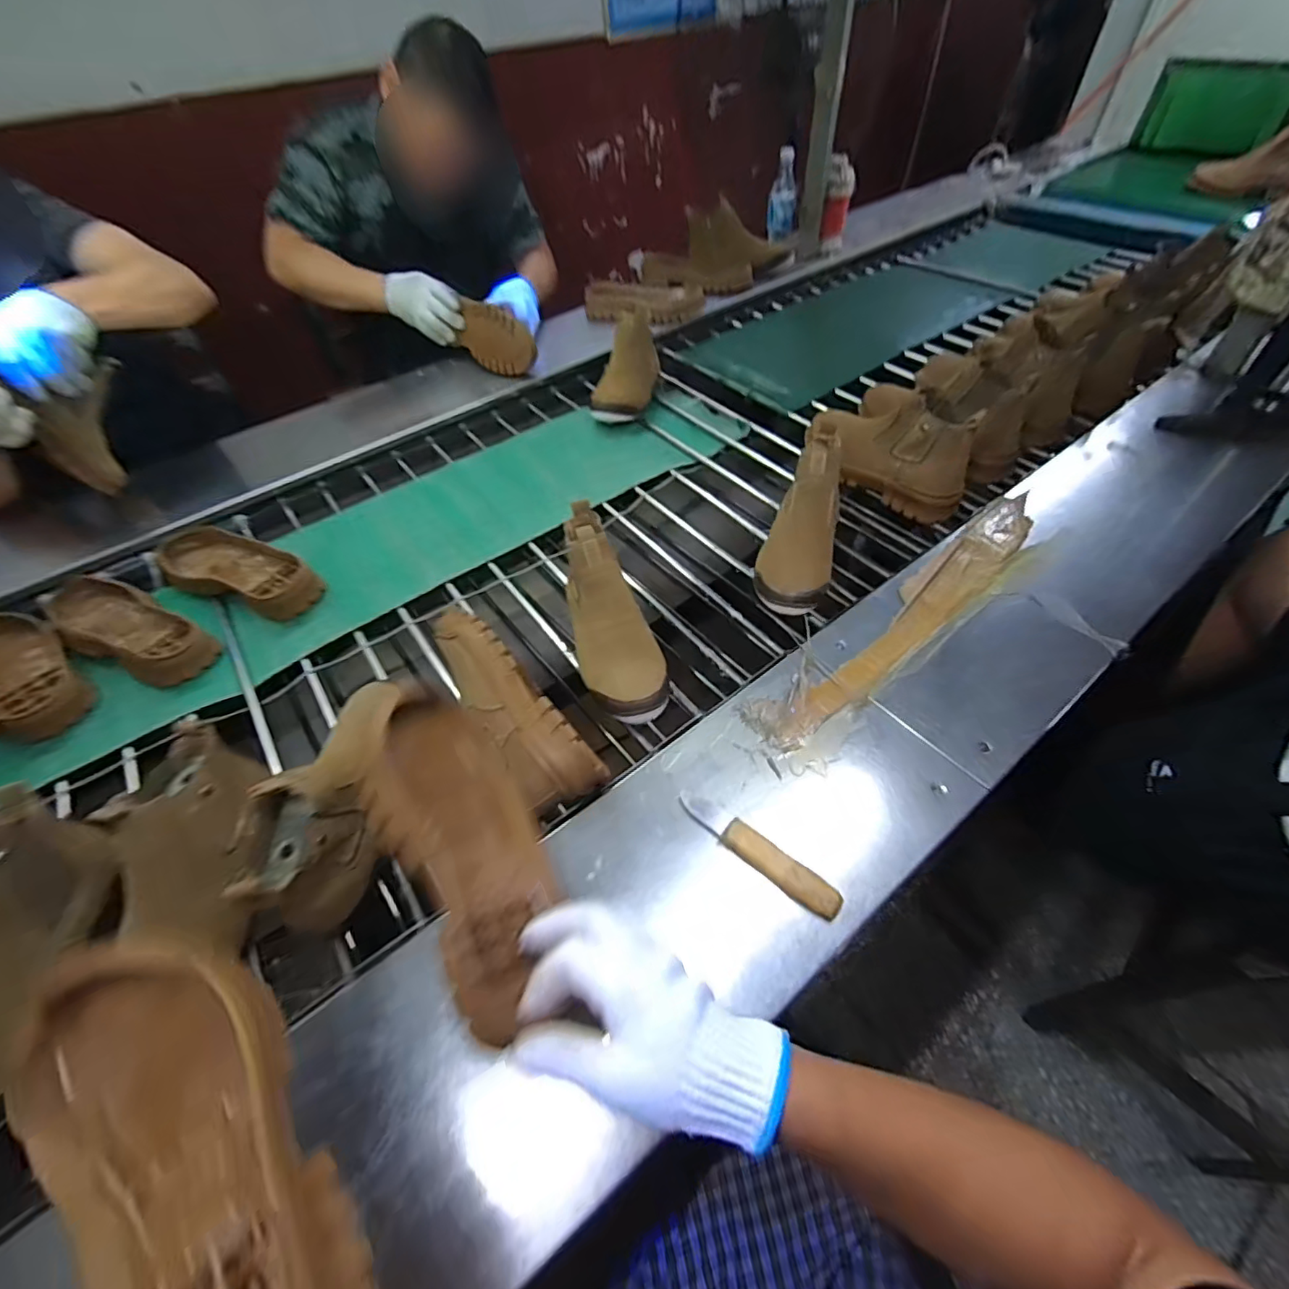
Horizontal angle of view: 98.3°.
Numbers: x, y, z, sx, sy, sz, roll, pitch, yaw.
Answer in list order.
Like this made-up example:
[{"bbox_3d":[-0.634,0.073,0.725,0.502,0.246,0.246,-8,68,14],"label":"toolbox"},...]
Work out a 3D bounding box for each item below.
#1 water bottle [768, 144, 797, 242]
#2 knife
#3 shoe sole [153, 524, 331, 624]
[{"bbox_3d":[0.353,-1.124,1.403,0.070,0.172,0.077,4,52,5],"label":"water bottle"},{"bbox_3d":[0.100,0.186,0.505,0.161,0.025,0.026,34,60,25],"label":"knife"},{"bbox_3d":[-0.605,-0.118,0.820,0.308,0.045,0.117,21,55,17],"label":"shoe sole"}]

